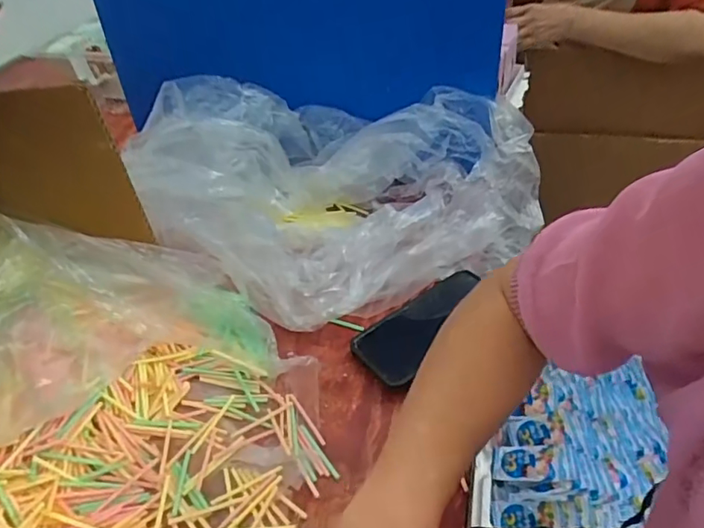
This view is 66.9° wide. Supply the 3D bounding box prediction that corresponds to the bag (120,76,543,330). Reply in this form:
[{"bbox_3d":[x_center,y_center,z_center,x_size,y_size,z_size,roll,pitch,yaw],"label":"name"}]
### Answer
[{"bbox_3d":[-0.019,-0.081,0.623,0.458,0.152,0.319,5,42,11],"label":"bag"}]

